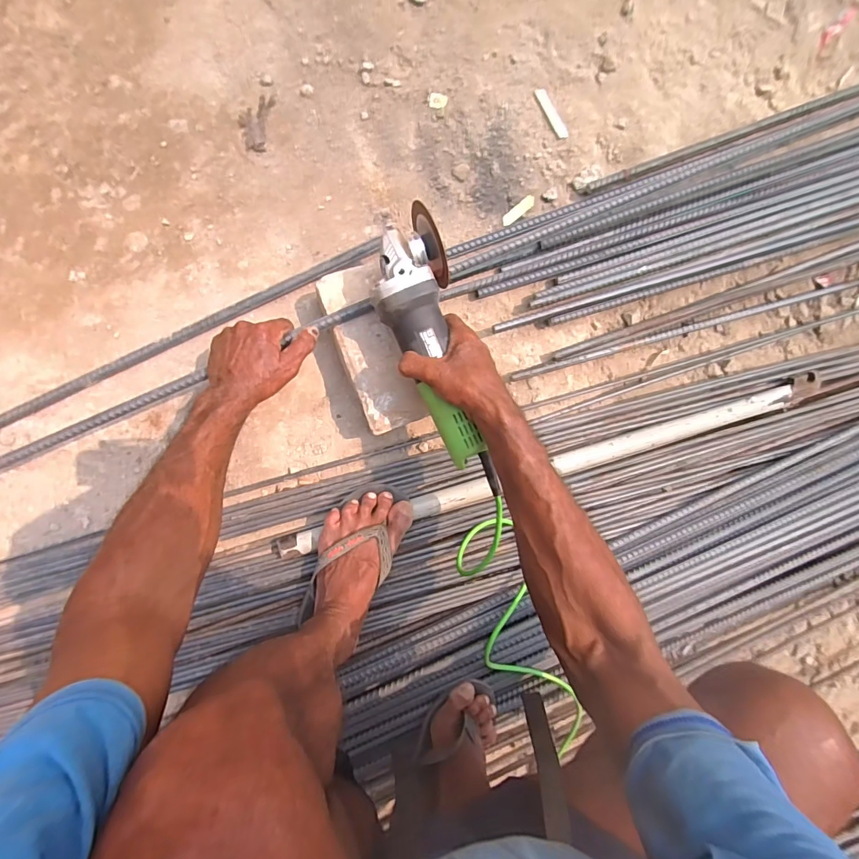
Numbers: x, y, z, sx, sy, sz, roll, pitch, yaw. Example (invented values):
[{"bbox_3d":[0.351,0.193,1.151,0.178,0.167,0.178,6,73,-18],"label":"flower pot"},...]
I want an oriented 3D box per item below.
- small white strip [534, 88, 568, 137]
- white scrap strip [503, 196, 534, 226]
[{"bbox_3d":[0.173,-0.446,0.605,0.017,0.004,0.072,-34,96,1],"label":"small white strip"},{"bbox_3d":[0.130,-0.321,0.631,0.051,0.004,0.017,-35,96,16],"label":"white scrap strip"}]

